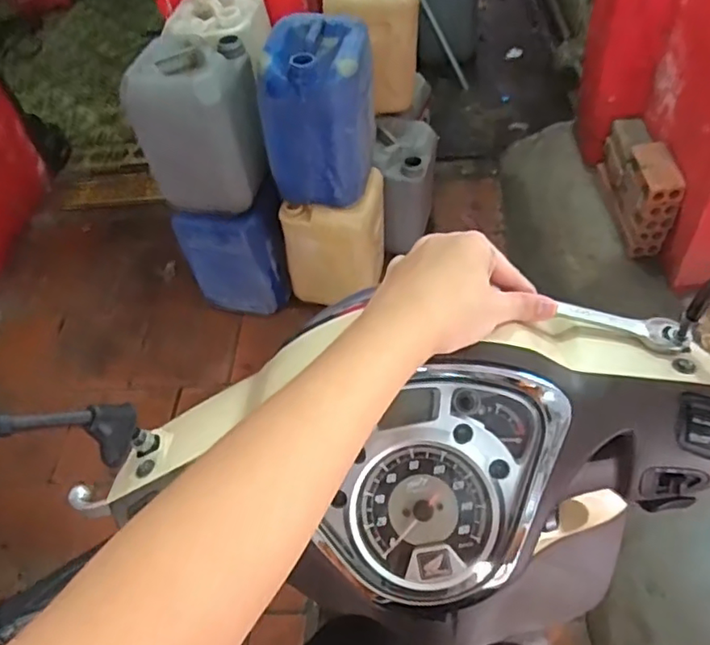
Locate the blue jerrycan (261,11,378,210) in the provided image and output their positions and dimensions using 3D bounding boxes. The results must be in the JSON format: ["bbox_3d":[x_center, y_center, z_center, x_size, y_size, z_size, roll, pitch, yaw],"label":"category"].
[{"bbox_3d":[-0.080,-0.507,1.440,0.250,0.369,0.250,4,52,12],"label":"blue jerrycan"}]

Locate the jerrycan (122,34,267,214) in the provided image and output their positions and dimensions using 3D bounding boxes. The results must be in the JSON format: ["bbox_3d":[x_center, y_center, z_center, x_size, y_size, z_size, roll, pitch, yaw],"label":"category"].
[{"bbox_3d":[-0.377,-0.496,1.477,0.289,0.361,0.212,3,51,12],"label":"jerrycan"}]

